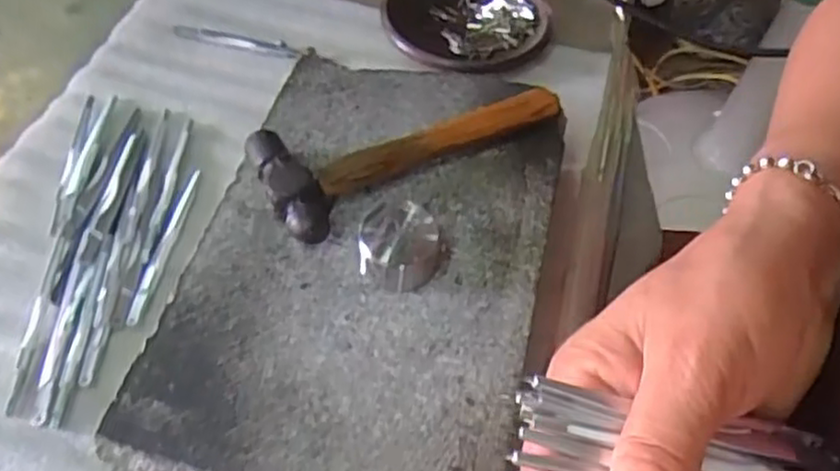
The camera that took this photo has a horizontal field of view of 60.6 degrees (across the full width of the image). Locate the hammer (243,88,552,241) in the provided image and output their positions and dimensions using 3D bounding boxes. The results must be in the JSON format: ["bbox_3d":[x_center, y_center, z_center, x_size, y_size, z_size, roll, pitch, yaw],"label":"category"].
[{"bbox_3d":[-0.004,-0.049,0.351,0.153,0.022,0.061,-26,59,-21],"label":"hammer"}]

